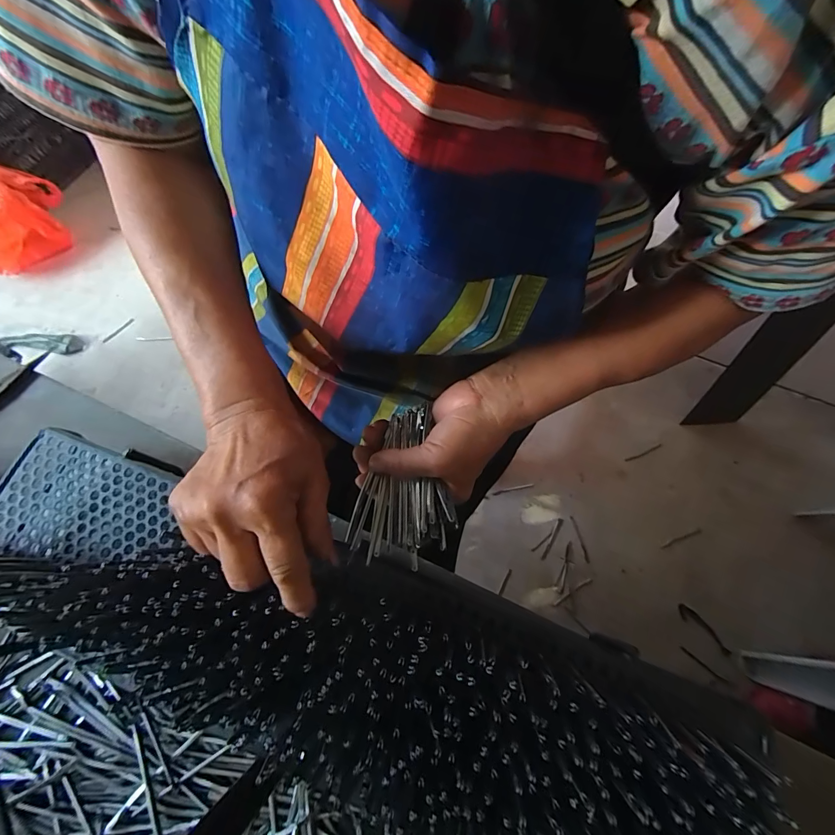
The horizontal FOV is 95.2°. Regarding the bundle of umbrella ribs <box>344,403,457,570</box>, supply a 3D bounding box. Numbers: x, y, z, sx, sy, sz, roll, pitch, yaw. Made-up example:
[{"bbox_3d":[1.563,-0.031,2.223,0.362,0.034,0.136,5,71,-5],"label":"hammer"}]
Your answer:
[{"bbox_3d":[-0.004,0.048,0.295,0.070,0.023,0.119,13,67,7],"label":"bundle of umbrella ribs"}]

